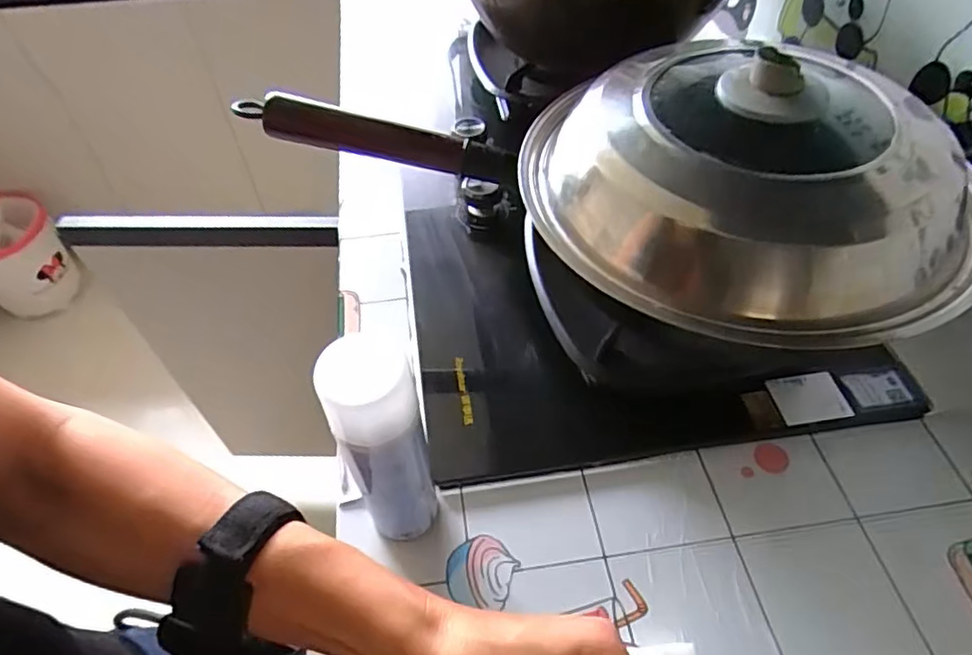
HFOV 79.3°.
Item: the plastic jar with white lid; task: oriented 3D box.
[{"bbox_3d":[-0.063,0.085,0.383,0.048,0.200,0.046,1,50,-1],"label":"plastic jar with white lid"}]

